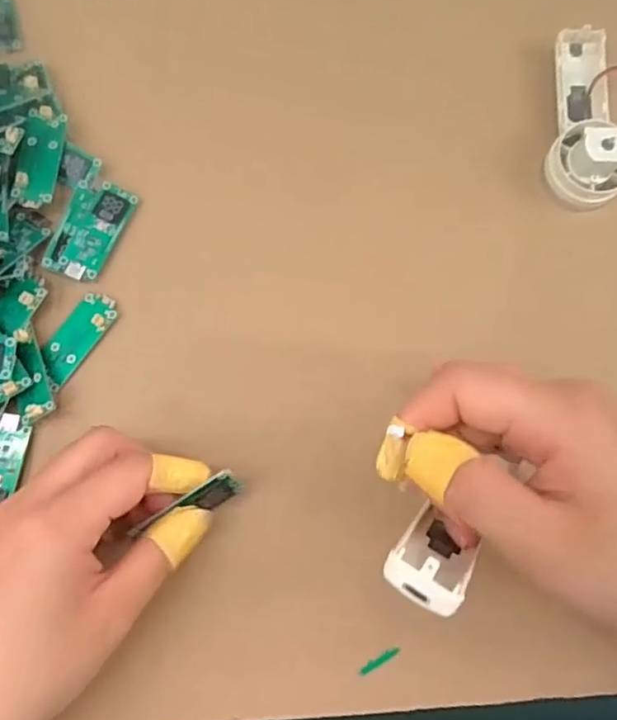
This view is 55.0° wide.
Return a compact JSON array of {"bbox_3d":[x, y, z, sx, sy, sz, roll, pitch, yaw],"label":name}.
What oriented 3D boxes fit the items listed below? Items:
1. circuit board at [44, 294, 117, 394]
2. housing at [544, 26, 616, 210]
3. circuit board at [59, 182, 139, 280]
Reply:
[{"bbox_3d":[-0.112,-0.011,0.285,0.018,0.005,0.048,36,80,7],"label":"circuit board"},{"bbox_3d":[0.142,-0.124,0.296,0.038,0.028,0.094,5,78,1],"label":"housing"},{"bbox_3d":[-0.104,-0.063,0.293,0.019,0.004,0.050,27,77,-10],"label":"circuit board"}]

